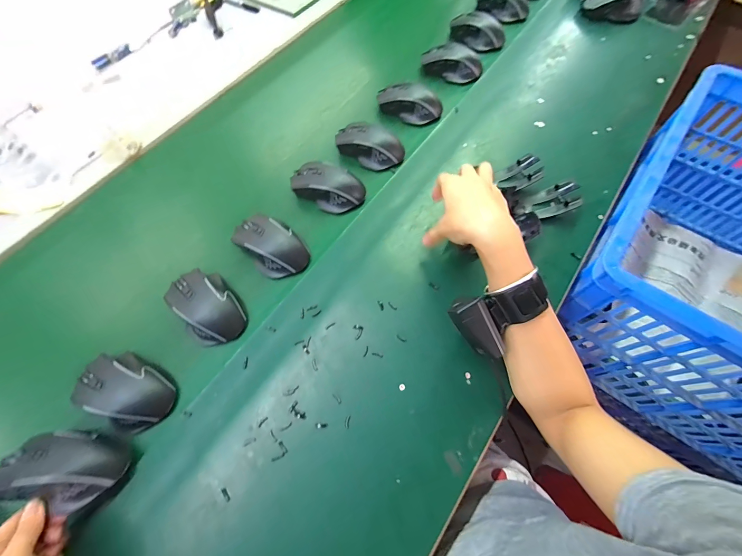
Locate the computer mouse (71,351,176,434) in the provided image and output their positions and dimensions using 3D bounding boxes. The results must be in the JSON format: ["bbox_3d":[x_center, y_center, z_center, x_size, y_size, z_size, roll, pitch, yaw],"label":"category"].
[{"bbox_3d":[-0.289,0.131,0.368,0.105,0.034,0.071,30,69,14],"label":"computer mouse"}]

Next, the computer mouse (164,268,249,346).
[{"bbox_3d":[-0.213,0.033,0.411,0.070,0.035,0.108,-38,70,-15],"label":"computer mouse"}]

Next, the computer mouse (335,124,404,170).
[{"bbox_3d":[-0.005,-0.221,0.528,0.119,0.040,0.057,20,67,10],"label":"computer mouse"}]

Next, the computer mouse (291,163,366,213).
[{"bbox_3d":[-0.066,-0.141,0.495,0.111,0.040,0.060,22,68,11],"label":"computer mouse"}]

